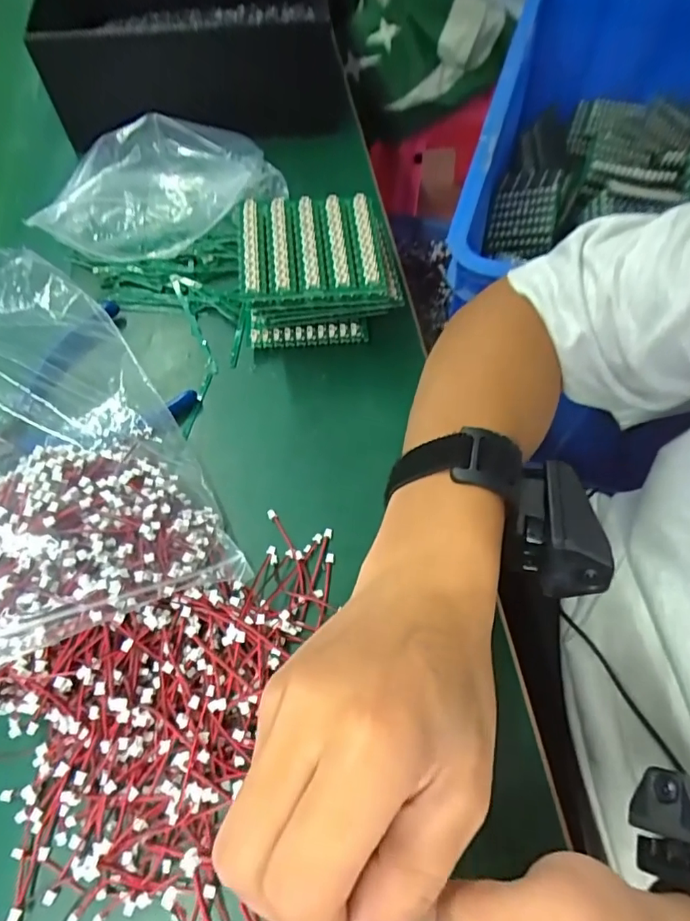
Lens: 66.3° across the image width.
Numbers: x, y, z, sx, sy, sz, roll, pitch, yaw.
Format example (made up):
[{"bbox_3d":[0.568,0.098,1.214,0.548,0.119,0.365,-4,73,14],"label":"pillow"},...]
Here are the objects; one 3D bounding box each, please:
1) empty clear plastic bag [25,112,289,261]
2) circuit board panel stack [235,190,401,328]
[{"bbox_3d":[-0.130,-0.197,0.387,0.173,0.061,0.071,-22,65,-9],"label":"empty clear plastic bag"},{"bbox_3d":[-0.016,-0.127,0.356,0.101,0.058,0.086,-8,64,-3],"label":"circuit board panel stack"}]

